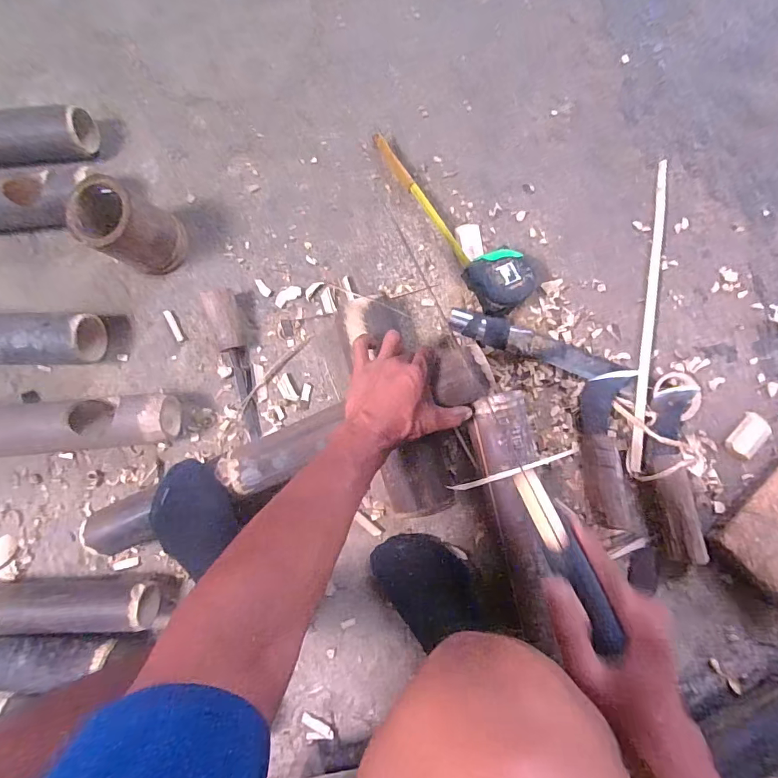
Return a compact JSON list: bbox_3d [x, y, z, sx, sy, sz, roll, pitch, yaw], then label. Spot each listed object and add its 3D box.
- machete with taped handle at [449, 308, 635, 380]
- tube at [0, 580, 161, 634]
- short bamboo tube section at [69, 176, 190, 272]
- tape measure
[{"bbox_3d":[0.194,-0.059,0.581,0.239,0.023,0.042,18,89,-3],"label":"machete with taped handle"},{"bbox_3d":[-0.448,0.277,0.552,0.300,0.057,0.063,2,86,-6],"label":"tube"},{"bbox_3d":[-0.335,-0.208,0.572,0.087,0.123,0.085,0,85,3],"label":"short bamboo tube section"},{"bbox_3d":[0.100,-0.248,0.597,0.103,0.042,0.312,-31,84,0],"label":"tape measure"}]

